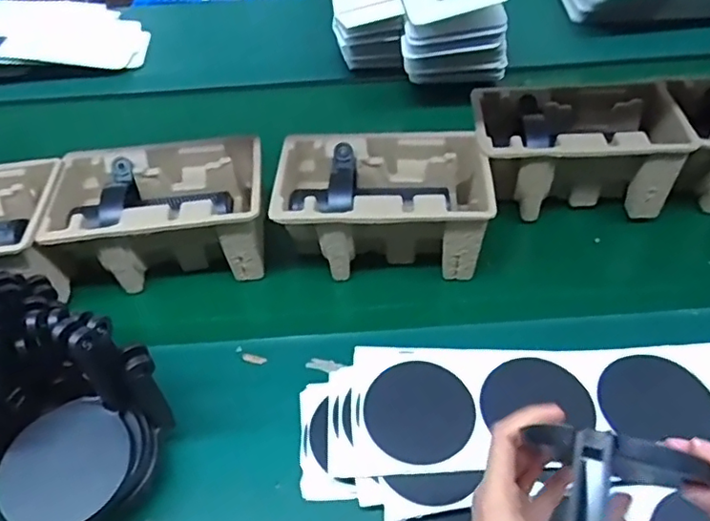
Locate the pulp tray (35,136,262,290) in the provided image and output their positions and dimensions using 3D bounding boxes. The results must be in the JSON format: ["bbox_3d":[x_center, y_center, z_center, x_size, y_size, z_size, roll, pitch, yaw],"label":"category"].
[{"bbox_3d":[-0.212,-0.051,0.650,0.227,0.099,0.147,-4,41,-4],"label":"pulp tray"}]

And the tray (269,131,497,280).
[{"bbox_3d":[0.032,-0.060,0.644,0.228,0.103,0.144,3,41,4],"label":"tray"}]

